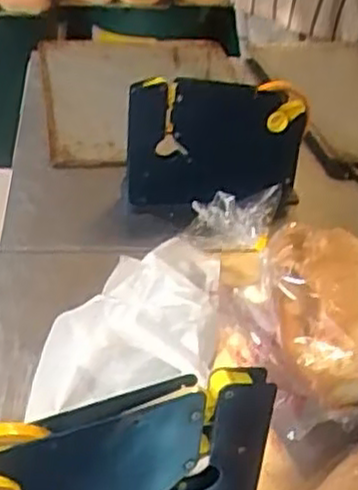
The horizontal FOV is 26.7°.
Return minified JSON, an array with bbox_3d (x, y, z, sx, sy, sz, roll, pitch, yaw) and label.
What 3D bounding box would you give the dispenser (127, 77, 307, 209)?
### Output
[{"bbox_3d":[0.048,-0.123,0.920,0.213,0.158,0.061,-2,35,-10],"label":"dispenser"}]

